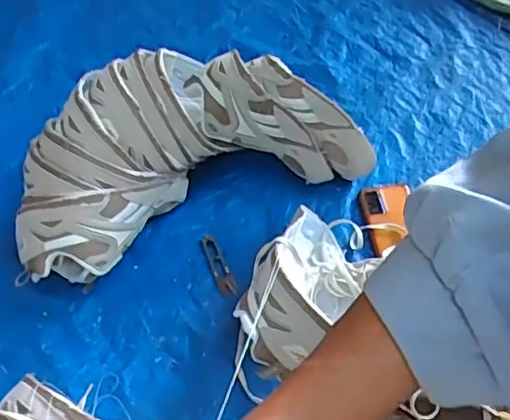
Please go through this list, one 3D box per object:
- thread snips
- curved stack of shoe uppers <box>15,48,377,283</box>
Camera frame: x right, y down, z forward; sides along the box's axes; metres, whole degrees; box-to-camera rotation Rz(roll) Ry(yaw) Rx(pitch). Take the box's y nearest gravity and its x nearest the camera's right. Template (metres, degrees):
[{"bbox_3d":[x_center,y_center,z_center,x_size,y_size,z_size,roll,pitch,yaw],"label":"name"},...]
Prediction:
[{"bbox_3d":[-0.052,0.074,0.823,0.023,0.012,0.095,-21,55,-11],"label":"thread snips"},{"bbox_3d":[-0.099,-0.085,0.822,0.478,0.185,0.212,-23,54,-12],"label":"curved stack of shoe uppers"}]

